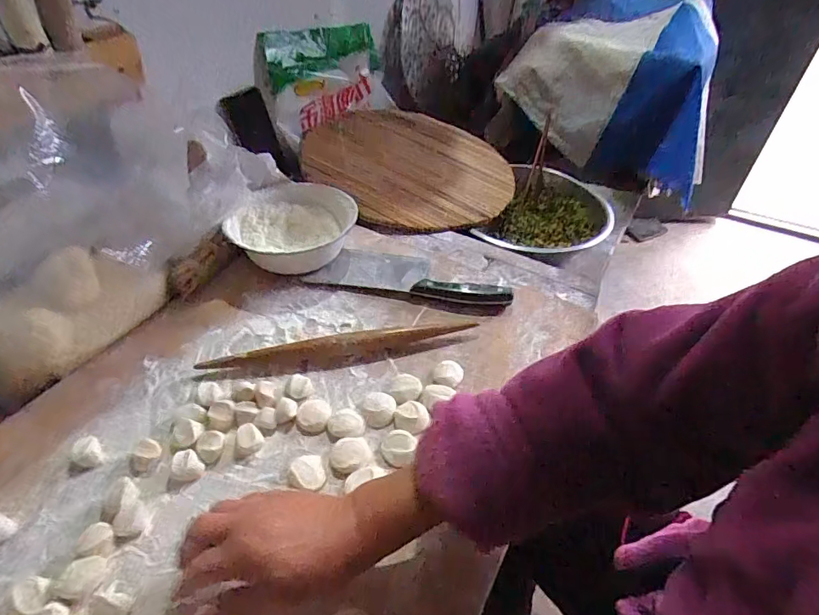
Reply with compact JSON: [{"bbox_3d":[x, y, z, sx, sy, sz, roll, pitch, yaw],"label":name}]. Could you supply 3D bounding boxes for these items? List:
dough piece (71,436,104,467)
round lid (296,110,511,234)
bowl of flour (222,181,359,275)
[{"bbox_3d":[-0.300,0.134,0.443,0.023,0.017,0.024,-10,44,-12],"label":"dough piece"},{"bbox_3d":[0.004,-0.268,0.884,0.397,0.019,0.360,-23,64,-24],"label":"round lid"},{"bbox_3d":[-0.160,-0.116,0.675,0.160,0.059,0.152,1,43,-1],"label":"bowl of flour"}]

